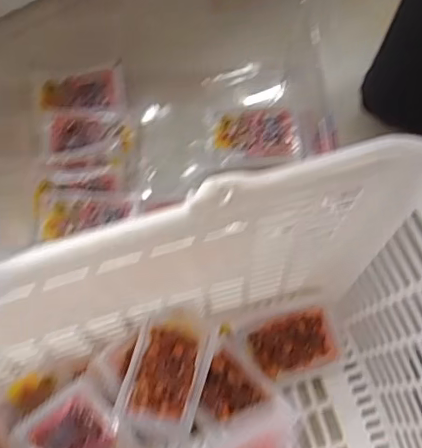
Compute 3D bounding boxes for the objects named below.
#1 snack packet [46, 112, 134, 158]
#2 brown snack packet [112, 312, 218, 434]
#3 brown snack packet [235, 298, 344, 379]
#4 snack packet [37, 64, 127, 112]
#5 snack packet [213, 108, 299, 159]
[{"bbox_3d":[-0.122,-0.090,0.557,0.082,0.018,0.052,-3,71,-2],"label":"snack packet"},{"bbox_3d":[-0.034,0.118,0.443,0.065,0.018,0.092,15,87,-18],"label":"brown snack packet"},{"bbox_3d":[0.070,0.103,0.492,0.082,0.016,0.055,-14,72,-6],"label":"brown snack packet"},{"bbox_3d":[-0.133,-0.137,0.571,0.086,0.009,0.047,-7,71,-4],"label":"snack packet"},{"bbox_3d":[0.046,-0.092,0.563,0.084,0.015,0.049,3,71,0],"label":"snack packet"}]

